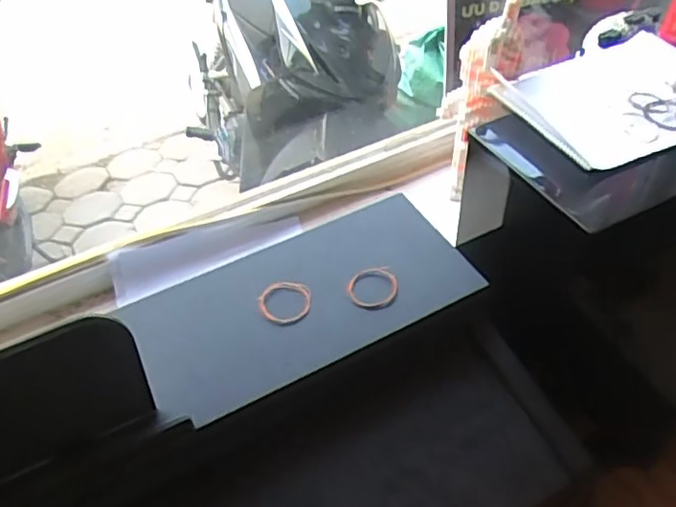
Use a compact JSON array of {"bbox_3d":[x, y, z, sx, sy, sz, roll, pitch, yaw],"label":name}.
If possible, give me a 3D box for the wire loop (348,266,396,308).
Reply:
[{"bbox_3d":[0.040,0.040,0.712,0.057,0.008,0.060,-2,47,2],"label":"wire loop"}]

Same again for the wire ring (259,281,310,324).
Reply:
[{"bbox_3d":[-0.062,0.056,0.704,0.061,0.010,0.053,-3,47,1],"label":"wire ring"}]

